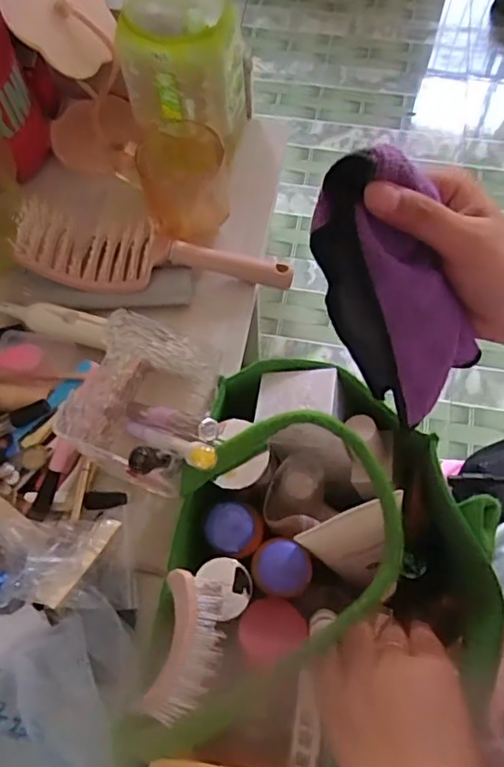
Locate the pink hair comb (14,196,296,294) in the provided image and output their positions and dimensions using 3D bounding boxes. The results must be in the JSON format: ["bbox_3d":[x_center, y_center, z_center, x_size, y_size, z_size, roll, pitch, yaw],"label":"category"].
[{"bbox_3d":[-0.085,-0.113,0.511,0.231,0.046,0.079,11,67,7],"label":"pink hair comb"}]

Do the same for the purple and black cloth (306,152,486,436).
[{"bbox_3d":[0.073,-0.049,0.308,0.061,0.143,0.047,-38,30,-16],"label":"purple and black cloth"}]

